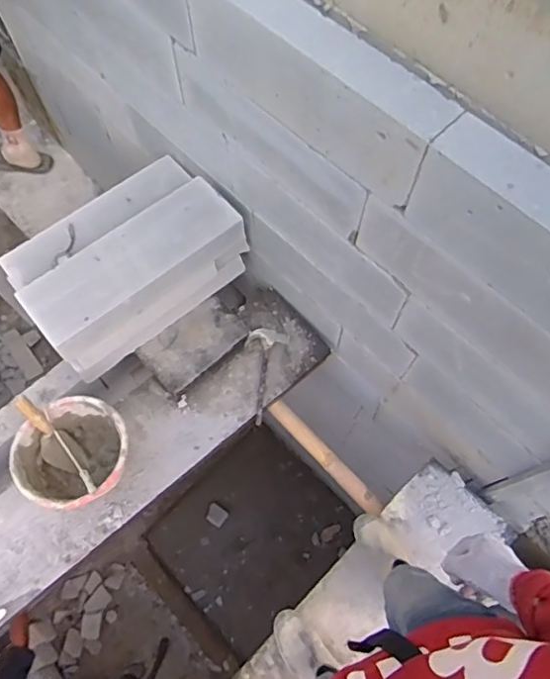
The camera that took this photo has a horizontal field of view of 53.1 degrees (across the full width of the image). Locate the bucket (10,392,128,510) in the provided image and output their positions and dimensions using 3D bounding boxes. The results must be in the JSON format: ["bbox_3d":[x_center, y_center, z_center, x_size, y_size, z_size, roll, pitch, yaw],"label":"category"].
[{"bbox_3d":[-0.517,0.303,1.447,0.276,0.184,0.271,0,66,0],"label":"bucket"}]

